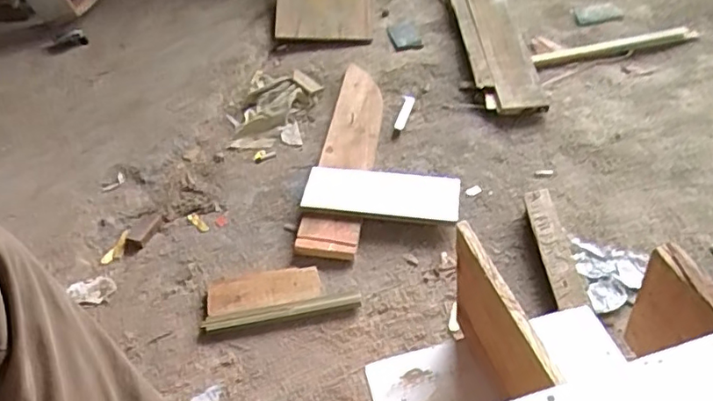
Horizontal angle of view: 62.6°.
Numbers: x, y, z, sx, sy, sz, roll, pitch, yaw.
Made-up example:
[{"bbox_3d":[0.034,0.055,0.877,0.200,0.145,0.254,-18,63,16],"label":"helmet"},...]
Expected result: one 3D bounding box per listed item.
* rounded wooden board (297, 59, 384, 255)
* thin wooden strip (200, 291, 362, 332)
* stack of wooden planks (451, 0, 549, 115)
[{"bbox_3d":[-0.013,-0.100,1.132,0.100,0.031,0.547,4,44,8],"label":"rounded wooden board"},{"bbox_3d":[-0.109,0.164,0.867,0.230,0.009,0.029,-9,43,-6],"label":"thin wooden strip"},{"bbox_3d":[0.305,-0.530,1.515,0.148,0.046,0.979,-5,44,0],"label":"stack of wooden planks"}]

